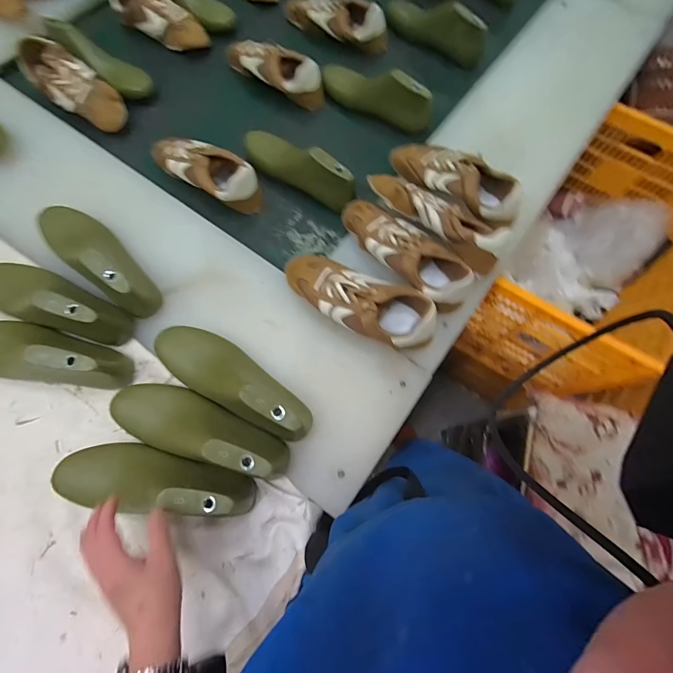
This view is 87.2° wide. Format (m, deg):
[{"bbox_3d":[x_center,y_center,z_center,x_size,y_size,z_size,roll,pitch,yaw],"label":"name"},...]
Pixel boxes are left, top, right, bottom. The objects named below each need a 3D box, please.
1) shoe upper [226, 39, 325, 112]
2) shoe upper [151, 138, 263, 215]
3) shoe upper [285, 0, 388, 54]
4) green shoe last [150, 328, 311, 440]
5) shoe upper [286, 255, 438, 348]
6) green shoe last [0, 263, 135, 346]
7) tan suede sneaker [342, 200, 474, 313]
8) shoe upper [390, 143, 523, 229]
[{"bbox_3d":[-0.140,-0.561,0.754,0.242,0.084,0.068,32,74,8],"label":"shoe upper"},{"bbox_3d":[-0.245,-0.311,0.657,0.232,0.068,0.084,32,75,8],"label":"shoe upper"},{"bbox_3d":[-0.005,-0.712,0.802,0.244,0.093,0.077,34,75,9],"label":"shoe upper"},{"bbox_3d":[-0.143,0.053,0.477,0.247,0.090,0.079,28,75,7],"label":"green shoe last"},{"bbox_3d":[0.029,-0.058,0.527,0.239,0.066,0.099,24,75,6],"label":"shoe upper"},{"bbox_3d":[-0.426,-0.057,0.513,0.243,0.091,0.080,22,75,6],"label":"green shoe last"},{"bbox_3d":[0.104,-0.134,0.557,0.083,0.077,0.241,-40,78,-11],"label":"tan suede sneaker"},{"bbox_3d":[0.203,-0.279,0.595,0.242,0.068,0.103,39,76,10],"label":"shoe upper"}]

